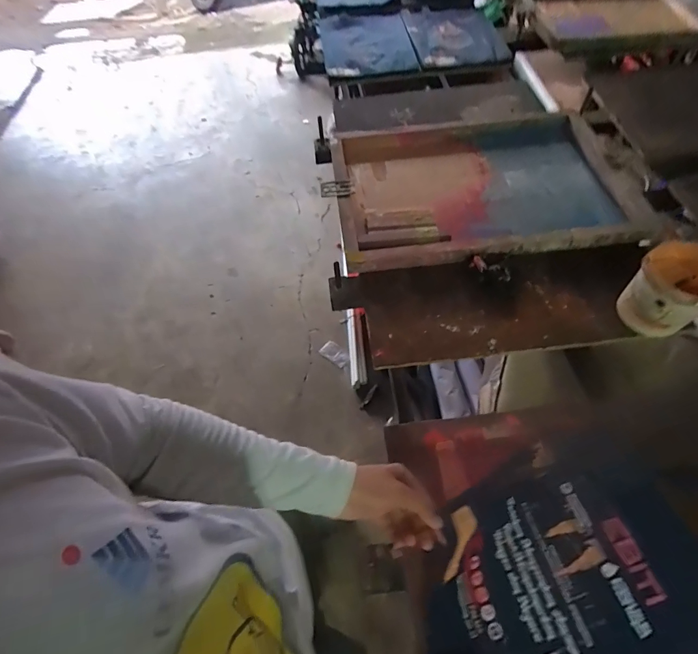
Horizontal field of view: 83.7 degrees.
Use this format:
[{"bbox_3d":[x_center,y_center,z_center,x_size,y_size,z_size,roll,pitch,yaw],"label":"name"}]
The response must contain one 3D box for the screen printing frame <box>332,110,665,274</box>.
[{"bbox_3d":[0.304,-0.352,0.918,0.667,0.045,0.495,-6,59,0],"label":"screen printing frame"}]

